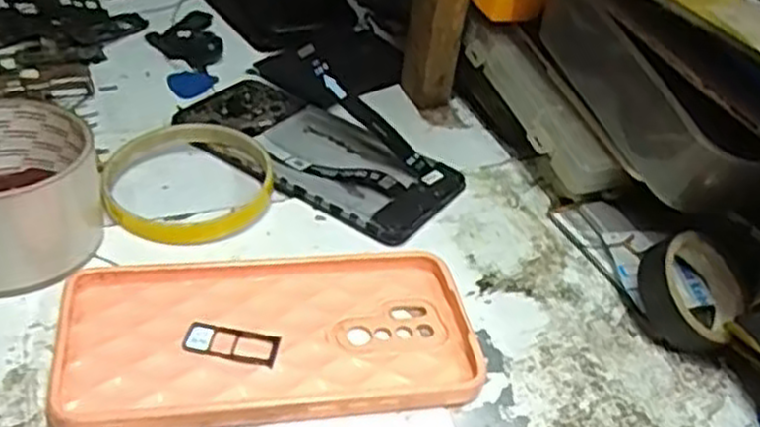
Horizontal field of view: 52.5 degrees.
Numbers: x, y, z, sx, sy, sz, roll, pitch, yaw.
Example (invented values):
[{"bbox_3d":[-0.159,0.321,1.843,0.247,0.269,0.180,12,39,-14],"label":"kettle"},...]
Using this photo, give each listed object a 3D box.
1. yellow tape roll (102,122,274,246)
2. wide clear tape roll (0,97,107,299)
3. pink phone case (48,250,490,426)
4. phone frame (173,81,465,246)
[{"bbox_3d":[-0.095,-0.018,0.387,0.081,0.014,0.084,-8,41,-18],"label":"yellow tape roll"},{"bbox_3d":[-0.166,-0.010,0.339,0.080,0.049,0.082,5,39,-4],"label":"wide clear tape roll"},{"bbox_3d":[-0.045,0.049,0.319,0.163,0.010,0.085,-3,40,-13],"label":"pink phone case"},{"bbox_3d":[-0.035,-0.035,0.424,0.156,0.012,0.073,28,43,23],"label":"phone frame"}]

